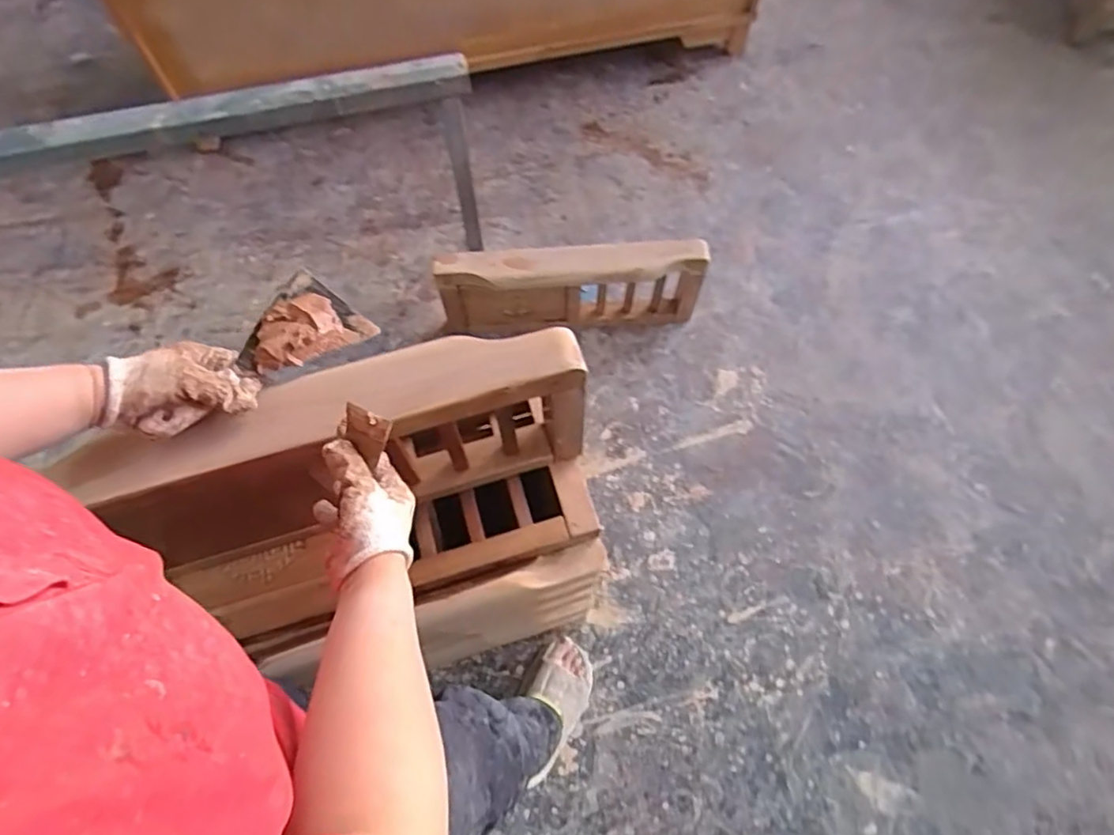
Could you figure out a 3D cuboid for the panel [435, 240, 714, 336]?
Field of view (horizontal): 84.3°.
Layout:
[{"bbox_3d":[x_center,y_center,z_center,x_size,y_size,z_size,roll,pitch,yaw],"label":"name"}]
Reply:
[{"bbox_3d":[0.040,-0.270,1.360,0.558,0.284,0.085,-4,70,-1],"label":"panel"}]

